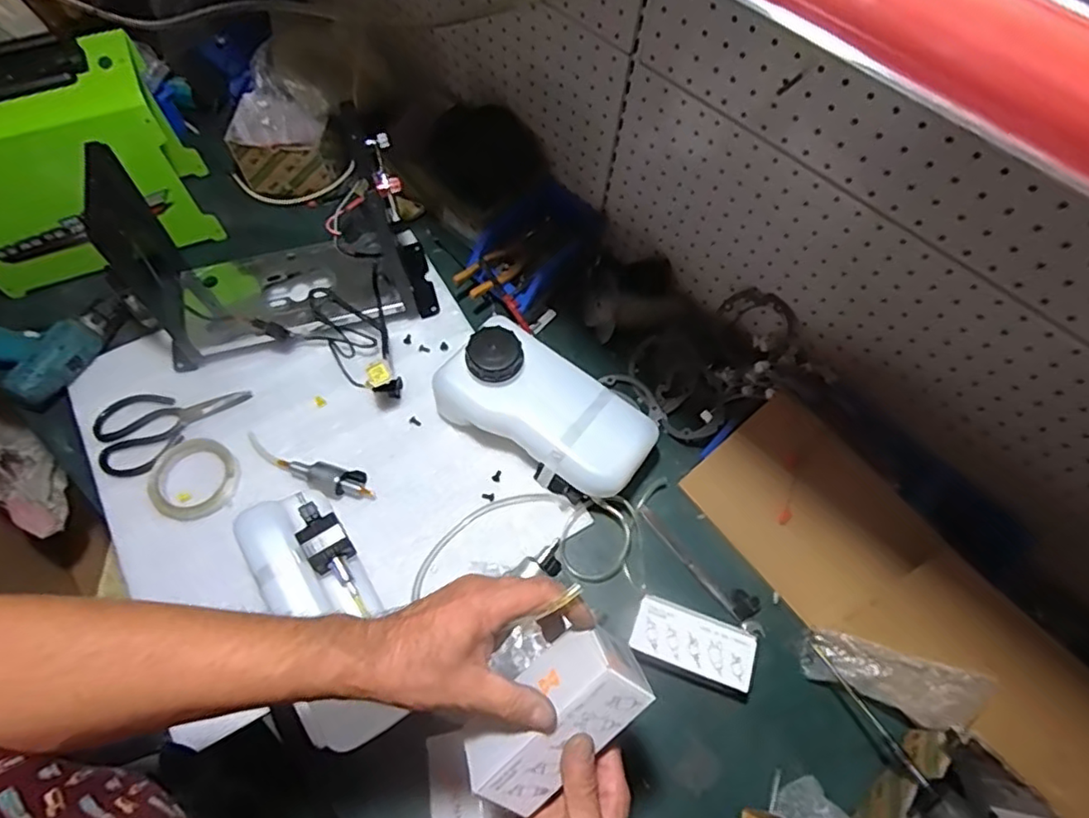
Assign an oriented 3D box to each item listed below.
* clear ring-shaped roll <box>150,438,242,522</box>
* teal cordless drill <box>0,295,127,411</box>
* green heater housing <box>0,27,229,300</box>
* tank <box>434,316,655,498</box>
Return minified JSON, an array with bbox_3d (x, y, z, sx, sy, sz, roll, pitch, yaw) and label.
[{"bbox_3d":[-0.429,0.084,0.748,0.099,0.014,0.103,1,64,-3],"label":"clear ring-shaped roll"},{"bbox_3d":[-0.684,-0.112,0.814,0.200,0.054,0.171,27,66,10],"label":"teal cordless drill"},{"bbox_3d":[-0.635,-0.315,0.801,0.292,0.251,0.137,-22,67,-13],"label":"green heater housing"},{"bbox_3d":[-0.002,0.000,0.747,0.261,0.123,0.124,29,66,11],"label":"tank"}]

